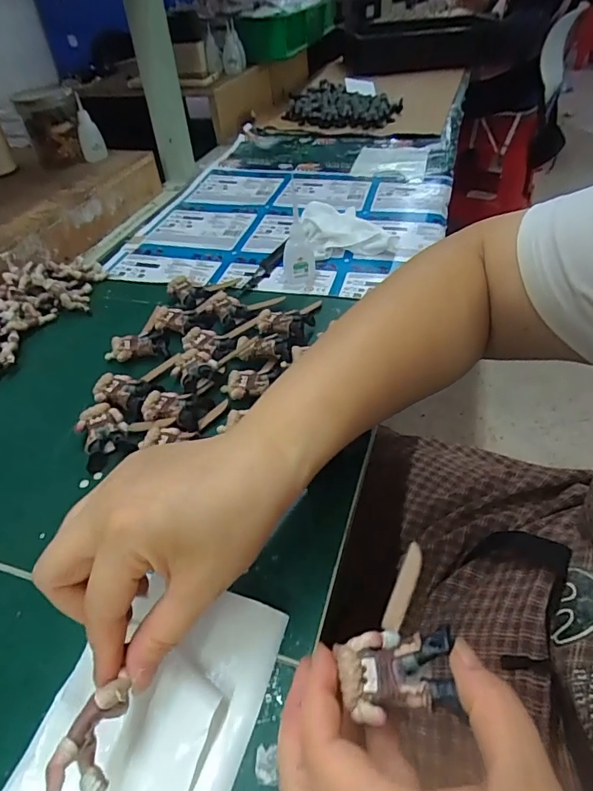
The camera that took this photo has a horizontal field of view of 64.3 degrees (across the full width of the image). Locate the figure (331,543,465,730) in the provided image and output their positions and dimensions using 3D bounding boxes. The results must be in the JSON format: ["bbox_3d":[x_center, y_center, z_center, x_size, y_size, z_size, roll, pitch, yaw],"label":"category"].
[{"bbox_3d":[0.044,0.106,0.220,0.048,0.018,0.074,0,44,3],"label":"figure"}]

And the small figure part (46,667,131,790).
[{"bbox_3d":[-0.088,0.149,0.206,0.018,0.020,0.042,6,45,9],"label":"small figure part"}]

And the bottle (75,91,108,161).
[{"bbox_3d":[-0.308,-0.393,0.699,0.034,0.082,0.025,-19,46,-16],"label":"bottle"}]

